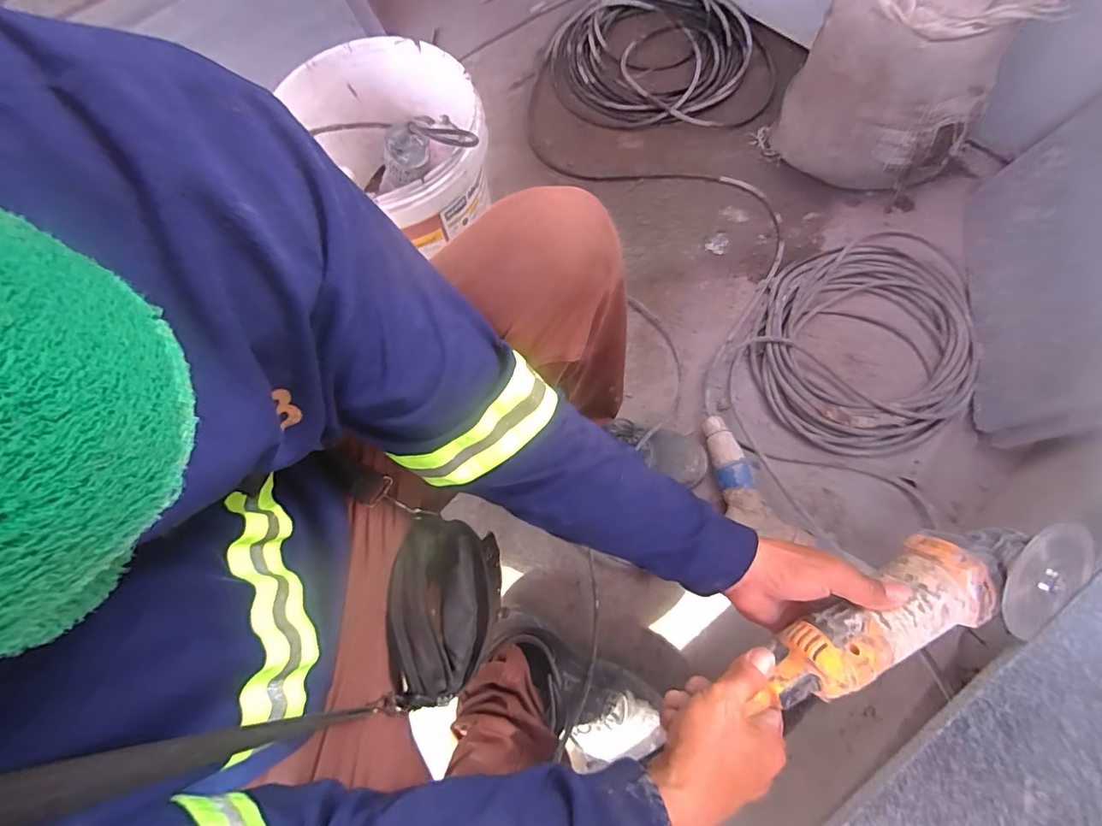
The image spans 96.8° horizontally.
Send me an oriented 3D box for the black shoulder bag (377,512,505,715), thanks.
[{"bbox_3d":[-0.102,0.175,0.439,0.060,0.098,0.152,-17,64,42],"label":"black shoulder bag"}]

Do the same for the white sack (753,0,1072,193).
[{"bbox_3d":[0.569,-0.558,0.823,0.226,0.313,0.299,-35,72,-11],"label":"white sack"}]

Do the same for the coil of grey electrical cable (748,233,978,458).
[{"bbox_3d":[0.527,-0.140,0.832,0.335,0.042,0.442,24,71,10],"label":"coil of grey electrical cable"}]

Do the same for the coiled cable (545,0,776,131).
[{"bbox_3d":[0.235,-0.815,1.092,0.481,0.046,0.446,3,69,2],"label":"coiled cable"}]

